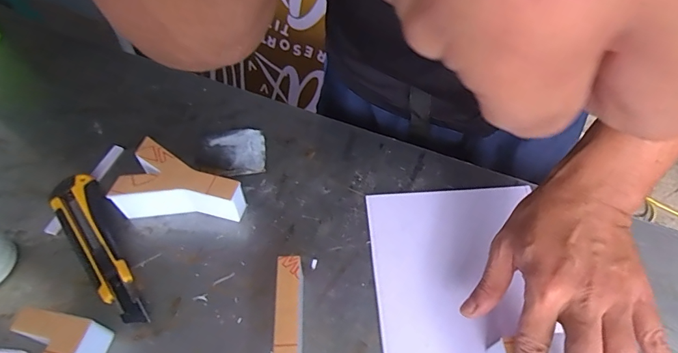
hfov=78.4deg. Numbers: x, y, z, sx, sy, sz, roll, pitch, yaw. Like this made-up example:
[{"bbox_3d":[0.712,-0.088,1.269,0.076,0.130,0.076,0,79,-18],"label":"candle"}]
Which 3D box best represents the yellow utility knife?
[{"bbox_3d":[-0.215,0.063,0.377,0.036,0.022,0.164,-33,63,-20],"label":"yellow utility knife"}]

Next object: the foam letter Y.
[{"bbox_3d":[-0.146,0.013,0.396,0.107,0.043,0.063,12,57,7],"label":"foam letter Y"}]

